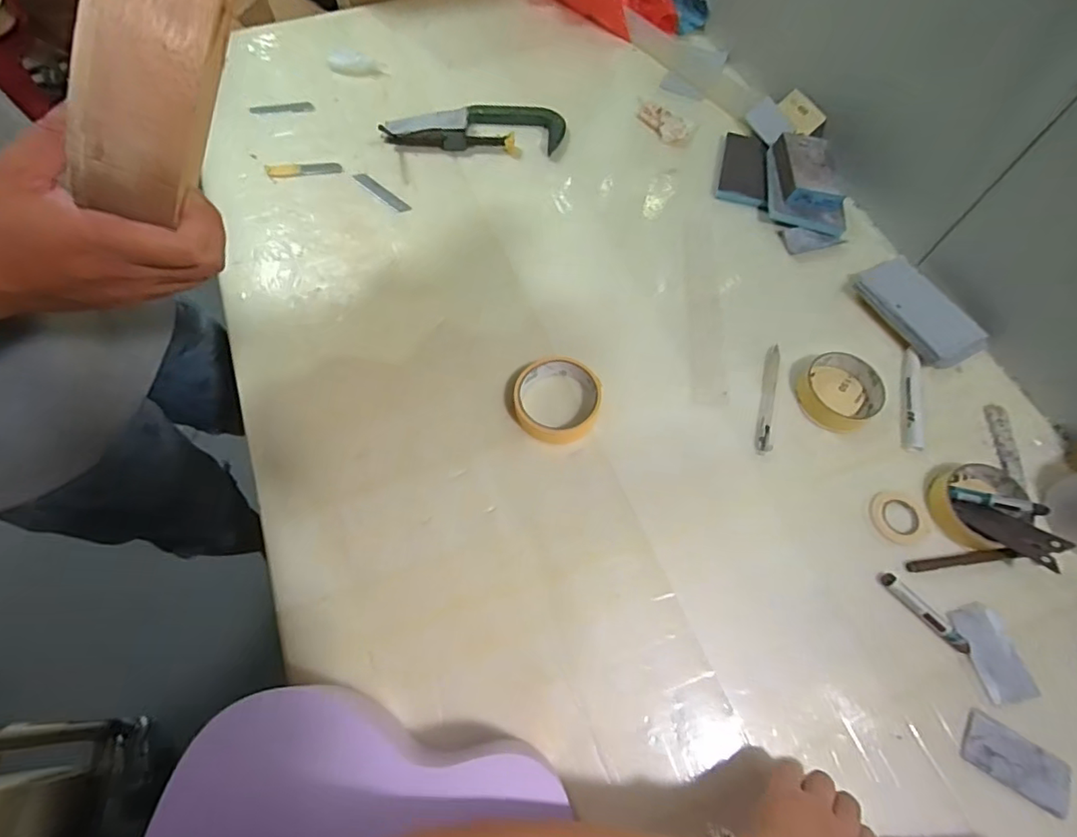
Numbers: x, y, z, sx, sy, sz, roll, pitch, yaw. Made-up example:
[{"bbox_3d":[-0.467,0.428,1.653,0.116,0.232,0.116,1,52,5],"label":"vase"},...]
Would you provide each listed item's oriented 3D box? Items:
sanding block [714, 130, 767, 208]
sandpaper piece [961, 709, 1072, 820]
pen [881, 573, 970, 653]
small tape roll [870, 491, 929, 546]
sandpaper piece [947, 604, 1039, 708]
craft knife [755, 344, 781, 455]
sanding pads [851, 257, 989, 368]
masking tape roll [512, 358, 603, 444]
[{"bbox_3d":[0.279,-0.338,0.714,0.062,0.019,0.125,14,65,5],"label":"sanding block"},{"bbox_3d":[0.376,0.270,0.419,0.071,0.006,0.042,29,67,21],"label":"sandpaper piece"},{"bbox_3d":[0.341,0.171,0.469,0.014,0.011,0.081,-36,71,-17],"label":"pen"},{"bbox_3d":[0.348,0.096,0.512,0.049,0.008,0.053,1,65,-2],"label":"small tape roll"},{"bbox_3d":[0.386,0.197,0.453,0.034,0.017,0.077,-30,47,28],"label":"sandpaper piece"},{"bbox_3d":[0.245,-0.024,0.563,0.013,0.011,0.134,16,65,5],"label":"craft knife"},{"bbox_3d":[0.439,-0.126,0.618,0.081,0.023,0.145,-21,67,-11],"label":"sanding pads"},{"bbox_3d":[0.020,-0.020,0.548,0.087,0.021,0.090,1,65,-2],"label":"masking tape roll"}]

